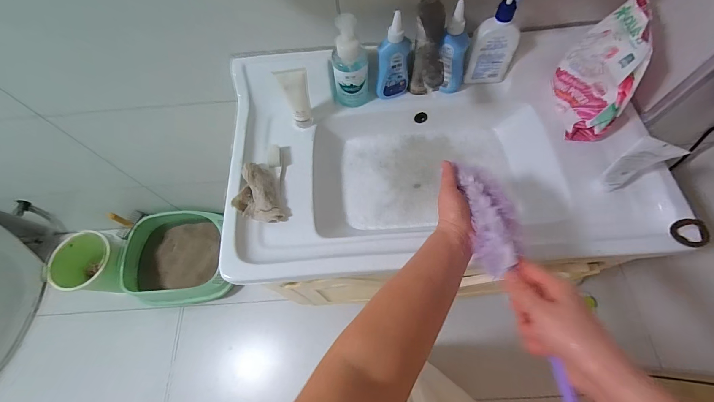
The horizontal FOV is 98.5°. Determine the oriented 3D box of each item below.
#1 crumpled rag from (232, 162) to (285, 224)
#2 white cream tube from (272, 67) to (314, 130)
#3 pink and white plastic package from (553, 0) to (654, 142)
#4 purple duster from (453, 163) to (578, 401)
[{"bbox_3d":[-0.191,-0.018,0.584,0.078,0.042,0.124,-12,65,-3],"label":"crumpled rag"},{"bbox_3d":[-0.113,-0.197,0.607,0.050,0.141,0.029,-17,66,-5],"label":"white cream tube"},{"bbox_3d":[0.440,-0.228,0.550,0.057,0.199,0.154,-9,65,-1],"label":"pink and white plastic package"},{"bbox_3d":[0.183,0.090,0.343,0.063,0.038,0.347,-6,54,0],"label":"purple duster"}]

